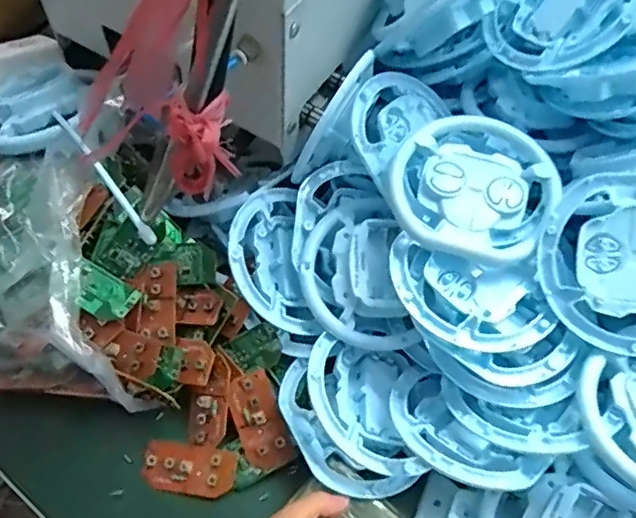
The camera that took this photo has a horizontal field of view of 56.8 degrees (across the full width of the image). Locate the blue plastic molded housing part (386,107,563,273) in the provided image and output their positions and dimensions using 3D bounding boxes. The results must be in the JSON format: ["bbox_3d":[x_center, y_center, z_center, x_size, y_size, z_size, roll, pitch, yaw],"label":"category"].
[{"bbox_3d":[0.097,-0.045,0.370,0.095,0.024,0.099,1,60,-2],"label":"blue plastic molded housing part"}]

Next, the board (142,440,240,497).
[{"bbox_3d":[-0.082,0.136,0.379,0.059,0.004,0.029,7,76,3],"label":"board"}]

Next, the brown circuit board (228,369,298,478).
[{"bbox_3d":[-0.036,0.106,0.381,0.029,0.011,0.063,-19,83,-12],"label":"brown circuit board"}]

